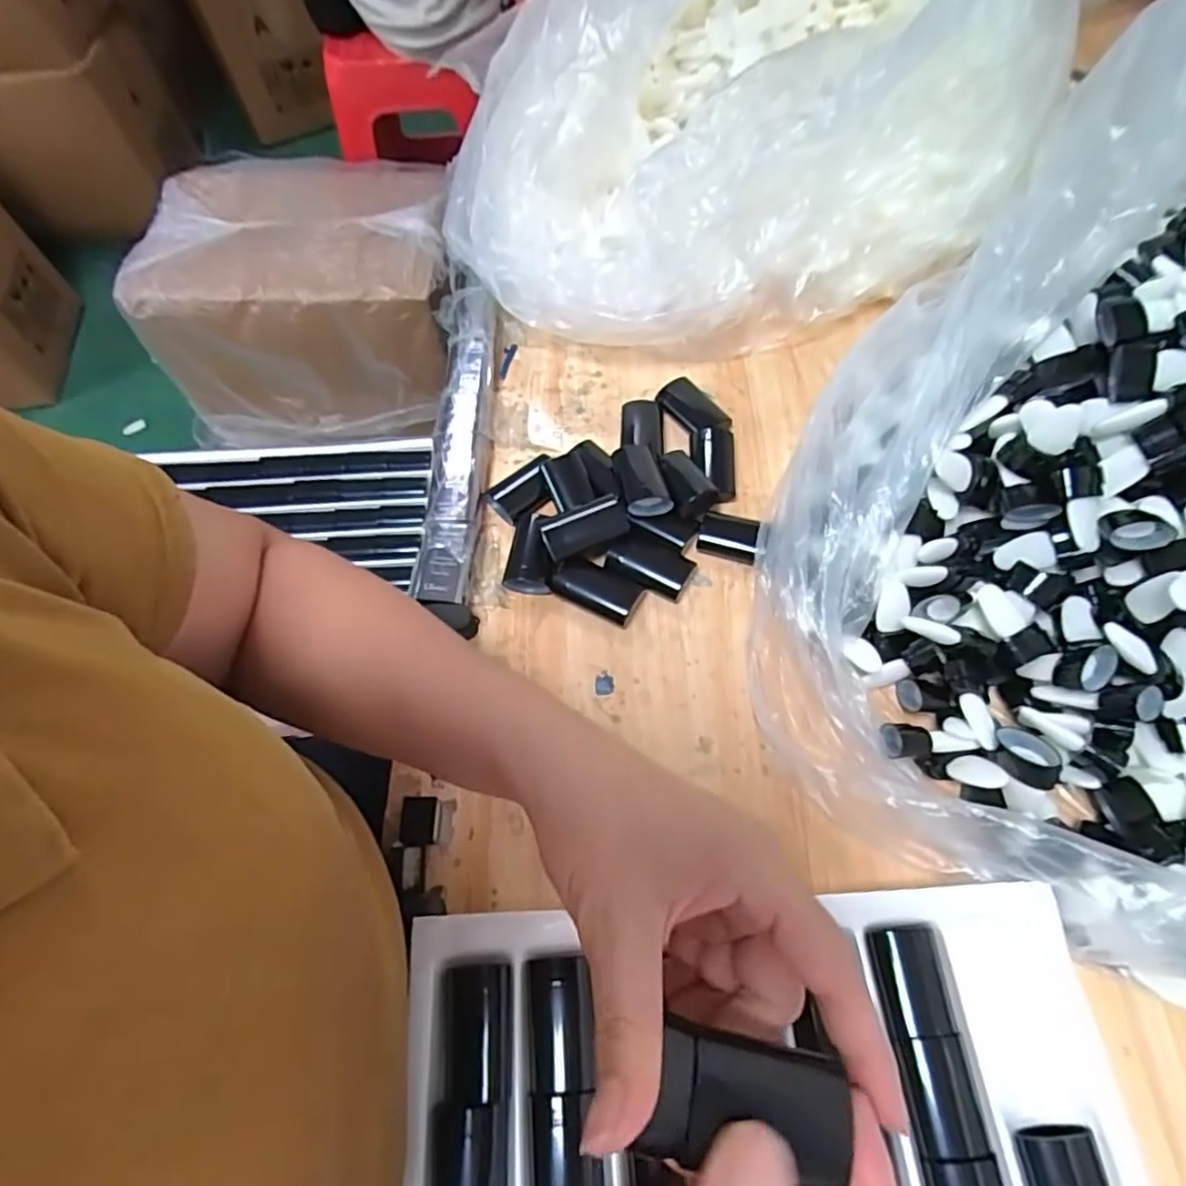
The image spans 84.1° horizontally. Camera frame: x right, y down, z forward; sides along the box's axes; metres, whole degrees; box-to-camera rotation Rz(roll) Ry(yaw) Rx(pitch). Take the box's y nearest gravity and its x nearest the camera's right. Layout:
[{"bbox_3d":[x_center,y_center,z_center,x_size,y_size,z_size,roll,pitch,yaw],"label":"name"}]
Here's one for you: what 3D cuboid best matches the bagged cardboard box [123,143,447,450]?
[{"bbox_3d":[-0.516,-0.570,1.263,0.539,0.295,0.417,2,63,3],"label":"bagged cardboard box"}]

